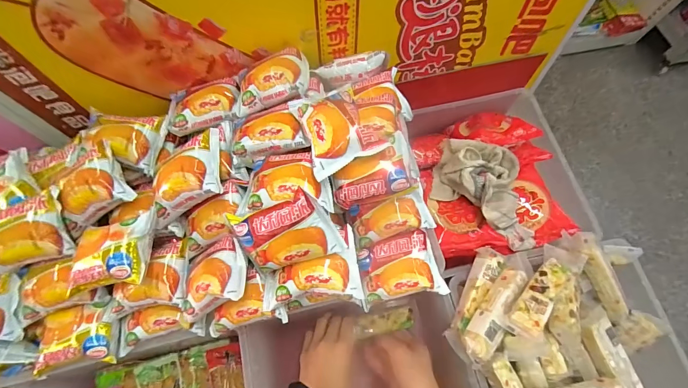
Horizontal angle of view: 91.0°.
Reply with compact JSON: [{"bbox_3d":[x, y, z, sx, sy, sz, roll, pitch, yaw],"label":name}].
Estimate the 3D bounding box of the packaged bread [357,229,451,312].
[{"bbox_3d":[0.064,0.085,0.391,0.091,0.031,0.072,-12,72,-6],"label":"packaged bread"}]

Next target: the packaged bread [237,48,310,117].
[{"bbox_3d":[-0.086,-0.137,0.400,0.090,0.031,0.062,-14,72,-7],"label":"packaged bread"}]

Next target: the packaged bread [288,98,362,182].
[{"bbox_3d":[-0.018,-0.068,0.352,0.053,0.026,0.098,-18,73,-8],"label":"packaged bread"}]

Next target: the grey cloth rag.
[{"bbox_3d":[0.229,-0.007,0.534,0.171,0.061,0.143,13,71,2],"label":"grey cloth rag"}]

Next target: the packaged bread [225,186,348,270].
[{"bbox_3d":[-0.056,0.040,0.345,0.093,0.038,0.078,-20,113,6],"label":"packaged bread"}]

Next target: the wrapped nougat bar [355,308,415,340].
[{"bbox_3d":[0.069,0.212,0.561,0.106,0.012,0.034,-3,70,-21],"label":"wrapped nougat bar"}]

